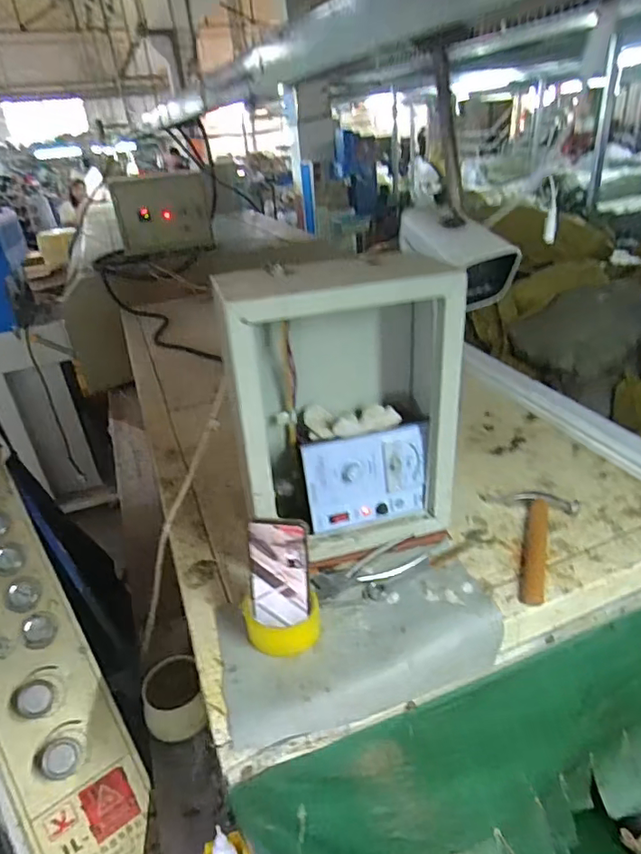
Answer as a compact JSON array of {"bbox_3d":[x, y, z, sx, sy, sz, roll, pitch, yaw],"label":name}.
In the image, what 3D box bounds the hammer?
[{"bbox_3d":[0.298,0.169,0.786,0.137,0.027,0.229,10,32,27],"label":"hammer"}]

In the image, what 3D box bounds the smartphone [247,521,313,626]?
[{"bbox_3d":[-0.052,0.184,0.660,0.076,0.144,0.009,0,16,9],"label":"smartphone"}]

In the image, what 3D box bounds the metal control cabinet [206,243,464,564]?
[{"bbox_3d":[0.034,-0.022,0.779,0.316,0.403,0.216,-12,29,-11],"label":"metal control cabinet"}]

